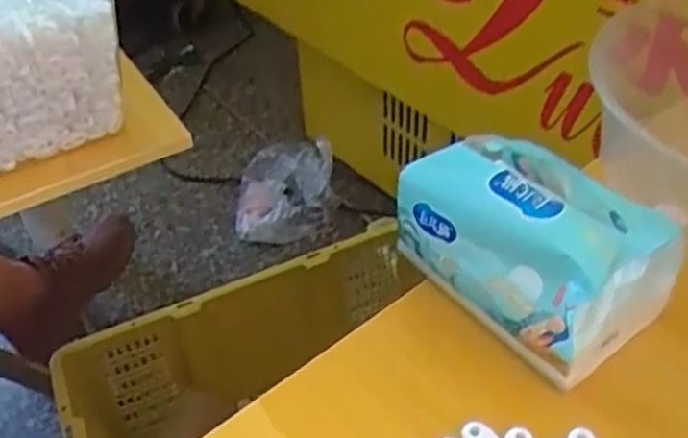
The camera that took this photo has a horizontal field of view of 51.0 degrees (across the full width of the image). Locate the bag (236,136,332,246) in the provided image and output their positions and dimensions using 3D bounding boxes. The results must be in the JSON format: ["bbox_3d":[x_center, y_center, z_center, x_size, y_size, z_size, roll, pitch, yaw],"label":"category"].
[{"bbox_3d":[-0.106,-0.055,1.263,0.174,0.111,0.207,-6,42,-3],"label":"bag"}]

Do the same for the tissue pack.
[{"bbox_3d":[0.106,0.008,0.422,0.089,0.085,0.146,-31,49,-27],"label":"tissue pack"}]

